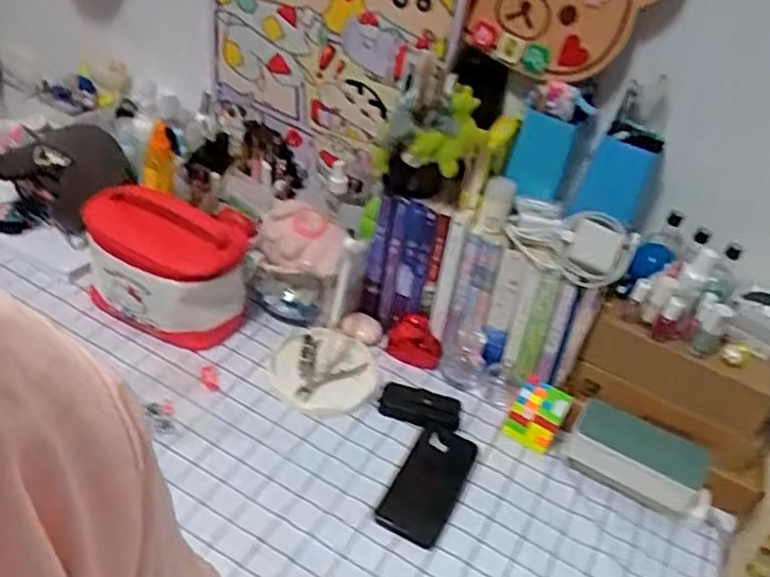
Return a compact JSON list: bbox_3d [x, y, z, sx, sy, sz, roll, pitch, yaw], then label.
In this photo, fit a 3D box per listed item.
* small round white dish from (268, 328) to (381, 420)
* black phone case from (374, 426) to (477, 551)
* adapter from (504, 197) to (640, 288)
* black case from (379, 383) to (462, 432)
[{"bbox_3d":[-0.080,0.109,0.904,0.138,0.018,0.141,5,38,-4],"label":"small round white dish"},{"bbox_3d":[0.053,0.228,0.808,0.074,0.004,0.161,21,40,16],"label":"black phone case"},{"bbox_3d":[0.235,-0.060,0.871,0.162,0.065,0.065,21,40,16],"label":"adapter"},{"bbox_3d":[0.047,0.154,0.887,0.102,0.021,0.051,12,38,5],"label":"black case"}]

